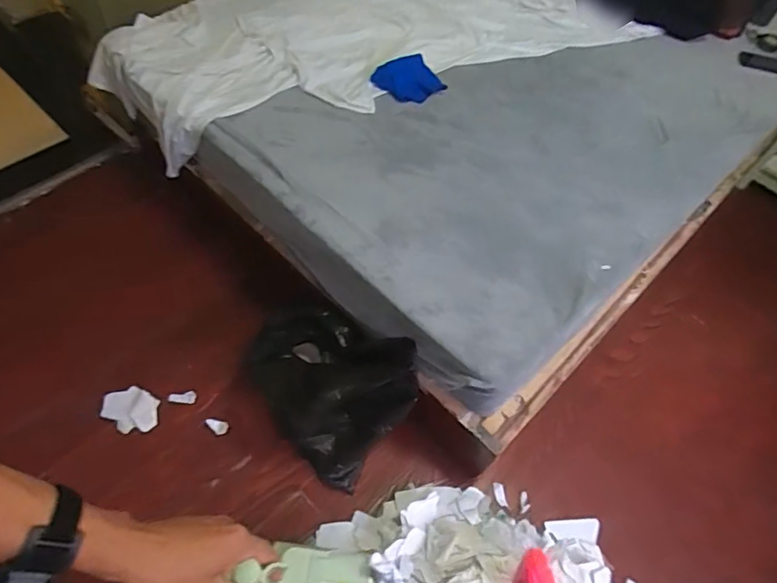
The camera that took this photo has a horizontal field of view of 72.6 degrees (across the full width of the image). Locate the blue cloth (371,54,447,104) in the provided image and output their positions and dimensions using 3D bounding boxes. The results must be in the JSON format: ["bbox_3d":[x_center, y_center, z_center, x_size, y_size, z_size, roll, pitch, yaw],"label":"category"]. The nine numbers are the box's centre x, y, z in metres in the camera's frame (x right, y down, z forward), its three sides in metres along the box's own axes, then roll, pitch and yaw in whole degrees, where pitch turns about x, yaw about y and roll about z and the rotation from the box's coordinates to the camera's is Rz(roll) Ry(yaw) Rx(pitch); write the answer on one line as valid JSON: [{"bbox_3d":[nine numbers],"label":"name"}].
[{"bbox_3d":[0.053,-0.598,1.503,0.161,0.025,0.152,-32,81,-13],"label":"blue cloth"}]

